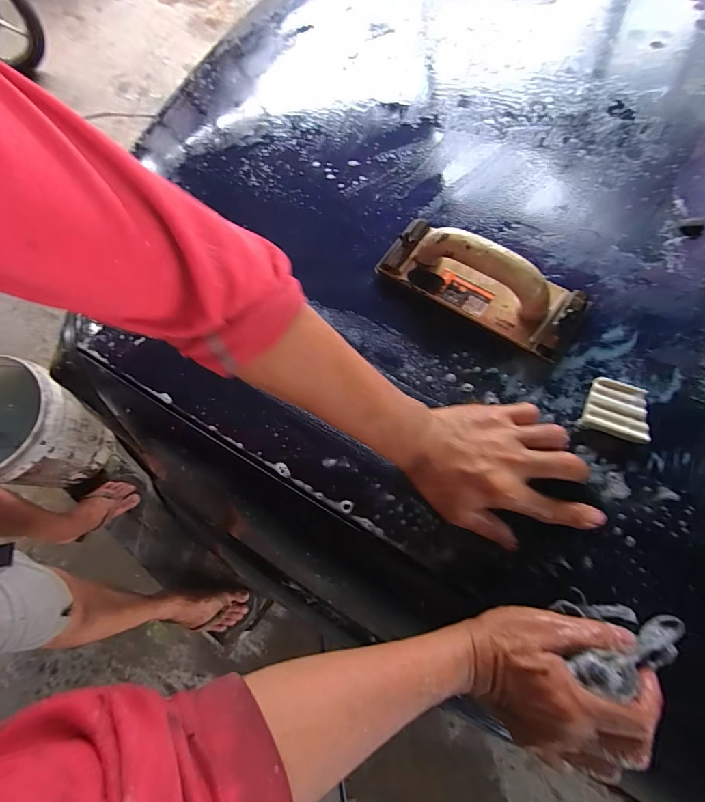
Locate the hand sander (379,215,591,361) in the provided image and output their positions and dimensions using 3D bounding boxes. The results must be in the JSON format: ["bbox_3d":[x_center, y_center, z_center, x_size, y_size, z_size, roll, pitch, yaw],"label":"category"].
[{"bbox_3d":[0.140,-0.135,0.420,0.226,0.087,0.083,35,76,11],"label":"hand sander"}]

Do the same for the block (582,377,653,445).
[{"bbox_3d":[0.255,0.009,0.374,0.055,0.014,0.051,23,74,8],"label":"block"}]

